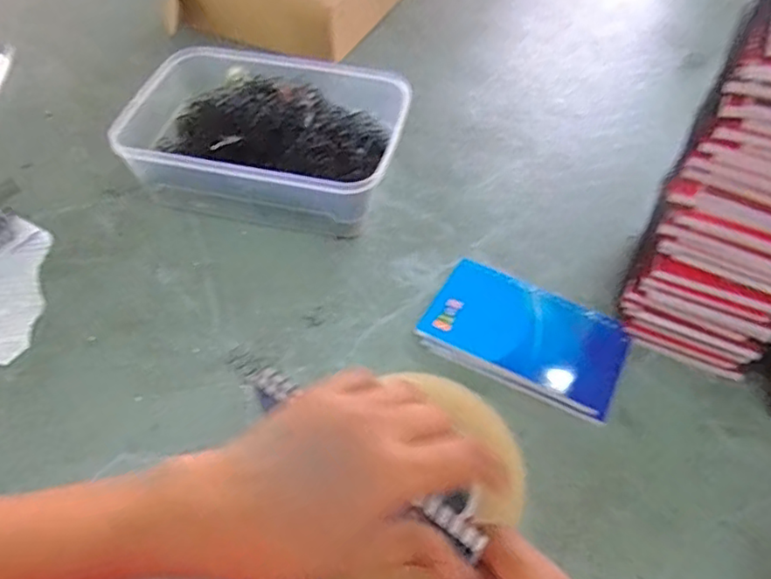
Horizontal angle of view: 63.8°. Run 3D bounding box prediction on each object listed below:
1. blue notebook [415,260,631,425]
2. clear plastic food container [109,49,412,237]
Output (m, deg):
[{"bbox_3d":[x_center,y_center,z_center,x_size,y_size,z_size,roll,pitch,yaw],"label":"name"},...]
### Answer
[{"bbox_3d":[0.103,0.034,0.455,0.143,0.012,0.090,23,55,10],"label":"blue notebook"},{"bbox_3d":[-0.104,-0.134,0.559,0.235,0.074,0.172,9,53,7],"label":"clear plastic food container"}]

